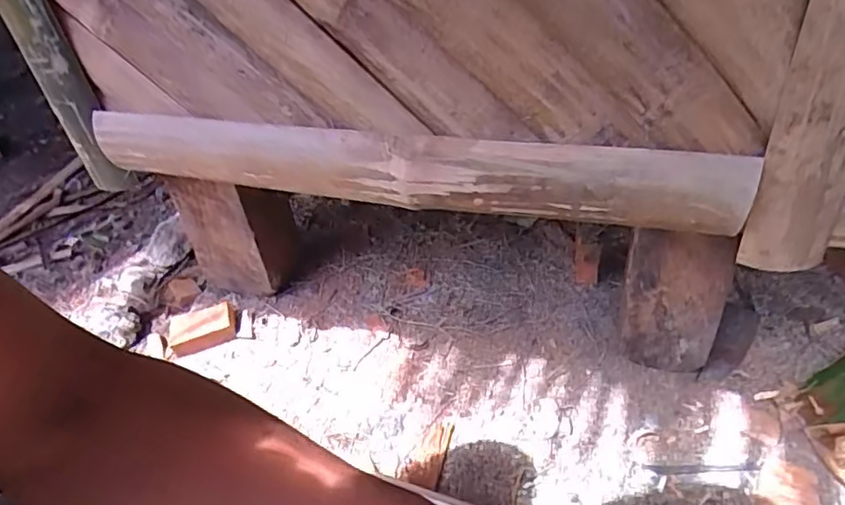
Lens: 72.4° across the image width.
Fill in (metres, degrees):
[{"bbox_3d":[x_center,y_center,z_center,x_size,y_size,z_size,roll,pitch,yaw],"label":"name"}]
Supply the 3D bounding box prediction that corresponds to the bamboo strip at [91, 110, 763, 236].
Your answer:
[{"bbox_3d":[-0.045,-0.083,0.580,0.676,0.075,0.028,8,24,17],"label":"bamboo strip"}]

